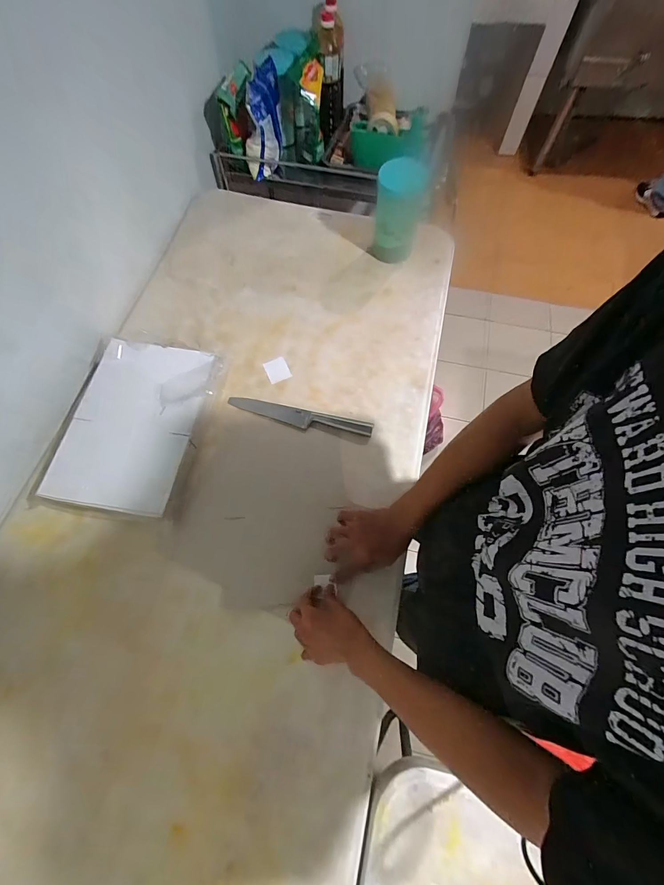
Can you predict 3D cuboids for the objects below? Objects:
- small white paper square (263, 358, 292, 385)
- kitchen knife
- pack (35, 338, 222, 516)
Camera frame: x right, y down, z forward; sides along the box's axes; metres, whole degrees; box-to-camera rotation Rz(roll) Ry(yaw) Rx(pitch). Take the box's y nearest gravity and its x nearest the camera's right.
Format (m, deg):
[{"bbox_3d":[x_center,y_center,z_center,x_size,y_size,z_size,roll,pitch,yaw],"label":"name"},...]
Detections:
[{"bbox_3d":[-0.127,-0.166,0.816,0.052,0.009,0.061,-21,70,-11],"label":"small white paper square"},{"bbox_3d":[-0.071,-0.057,0.752,0.314,0.016,0.041,12,67,6],"label":"kitchen knife"},{"bbox_3d":[-0.388,-0.046,0.709,0.233,0.053,0.364,11,67,5],"label":"pack"}]

